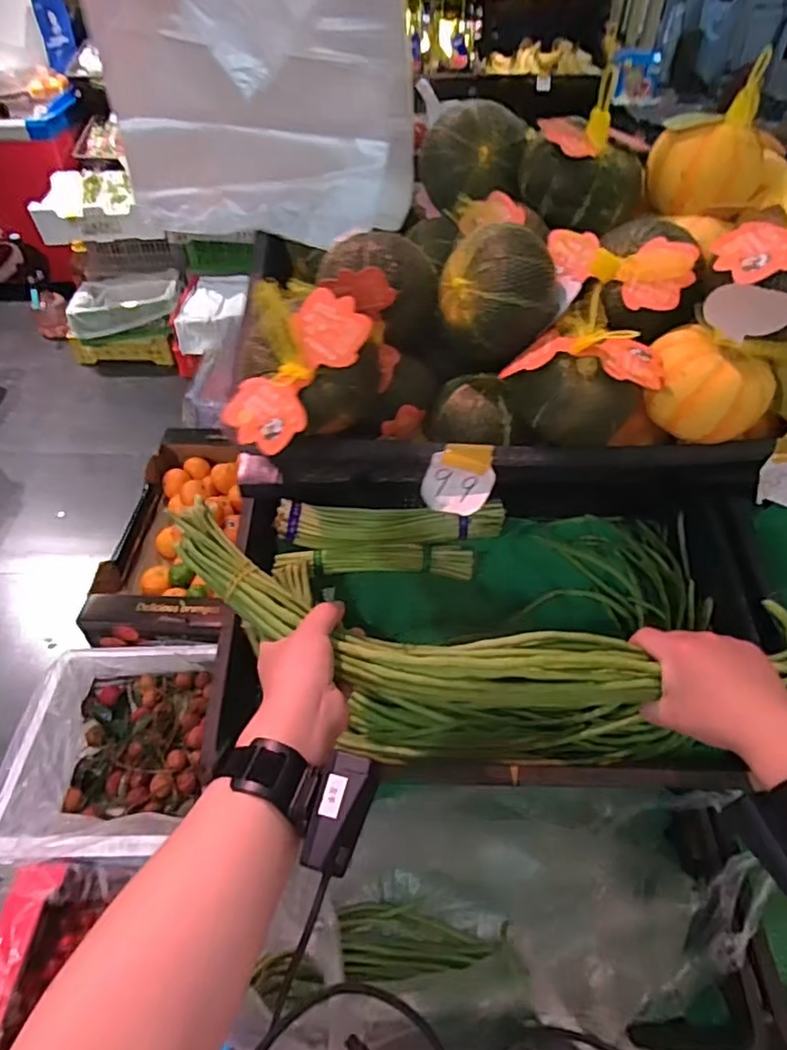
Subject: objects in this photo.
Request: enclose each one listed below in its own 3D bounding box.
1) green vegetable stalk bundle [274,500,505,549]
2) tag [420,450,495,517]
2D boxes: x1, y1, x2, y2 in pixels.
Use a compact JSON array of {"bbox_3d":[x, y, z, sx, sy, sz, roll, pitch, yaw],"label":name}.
[{"bbox_3d":[-0.003,-0.002,0.795,0.295,0.042,0.050,-1,47,0],"label":"green vegetable stalk bundle"},{"bbox_3d":[0.055,-0.032,0.518,0.059,0.015,0.045,15,85,2],"label":"tag"}]

